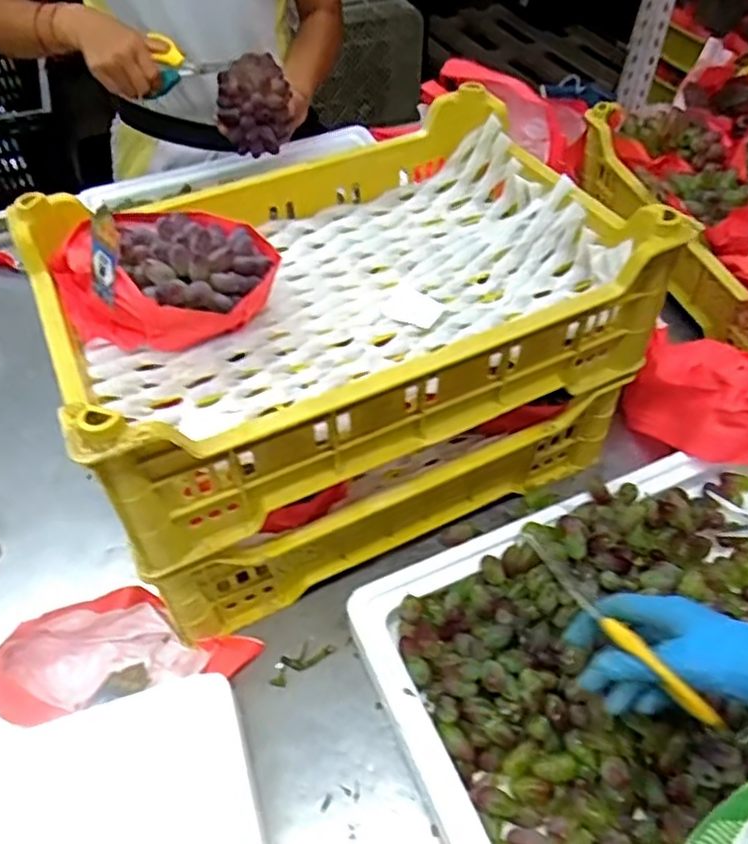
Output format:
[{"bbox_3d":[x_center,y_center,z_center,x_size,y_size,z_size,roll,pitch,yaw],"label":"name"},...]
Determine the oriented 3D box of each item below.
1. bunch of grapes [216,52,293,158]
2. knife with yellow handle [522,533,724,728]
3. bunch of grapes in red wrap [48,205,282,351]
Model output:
[{"bbox_3d":[-0.152,-0.391,0.825,0.082,0.095,0.072,-15,51,-12],"label":"bunch of grapes"},{"bbox_3d":[0.154,0.131,0.432,0.009,0.021,0.158,-29,55,-22],"label":"knife with yellow handle"},{"bbox_3d":[-0.179,-0.129,0.551,0.186,0.098,0.107,4,50,4],"label":"bunch of grapes in red wrap"}]

